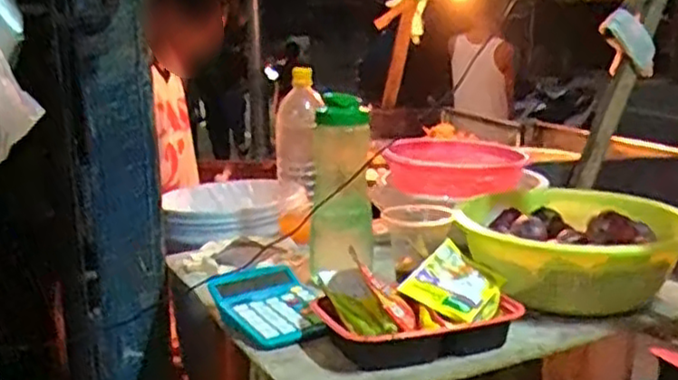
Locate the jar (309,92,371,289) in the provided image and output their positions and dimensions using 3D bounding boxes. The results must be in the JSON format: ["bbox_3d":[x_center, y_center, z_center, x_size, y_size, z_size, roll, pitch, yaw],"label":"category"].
[{"bbox_3d":[-0.002,-0.008,1.031,0.083,0.251,0.087,-2,14,-4],"label":"jar"}]

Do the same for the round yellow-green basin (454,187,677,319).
[{"bbox_3d":[0.300,0.077,0.948,0.277,0.105,0.264,-1,14,0],"label":"round yellow-green basin"}]

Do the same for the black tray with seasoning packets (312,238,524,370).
[{"bbox_3d":[0.092,0.131,0.810,0.219,0.070,0.160,-7,15,-20],"label":"black tray with seasoning packets"}]

